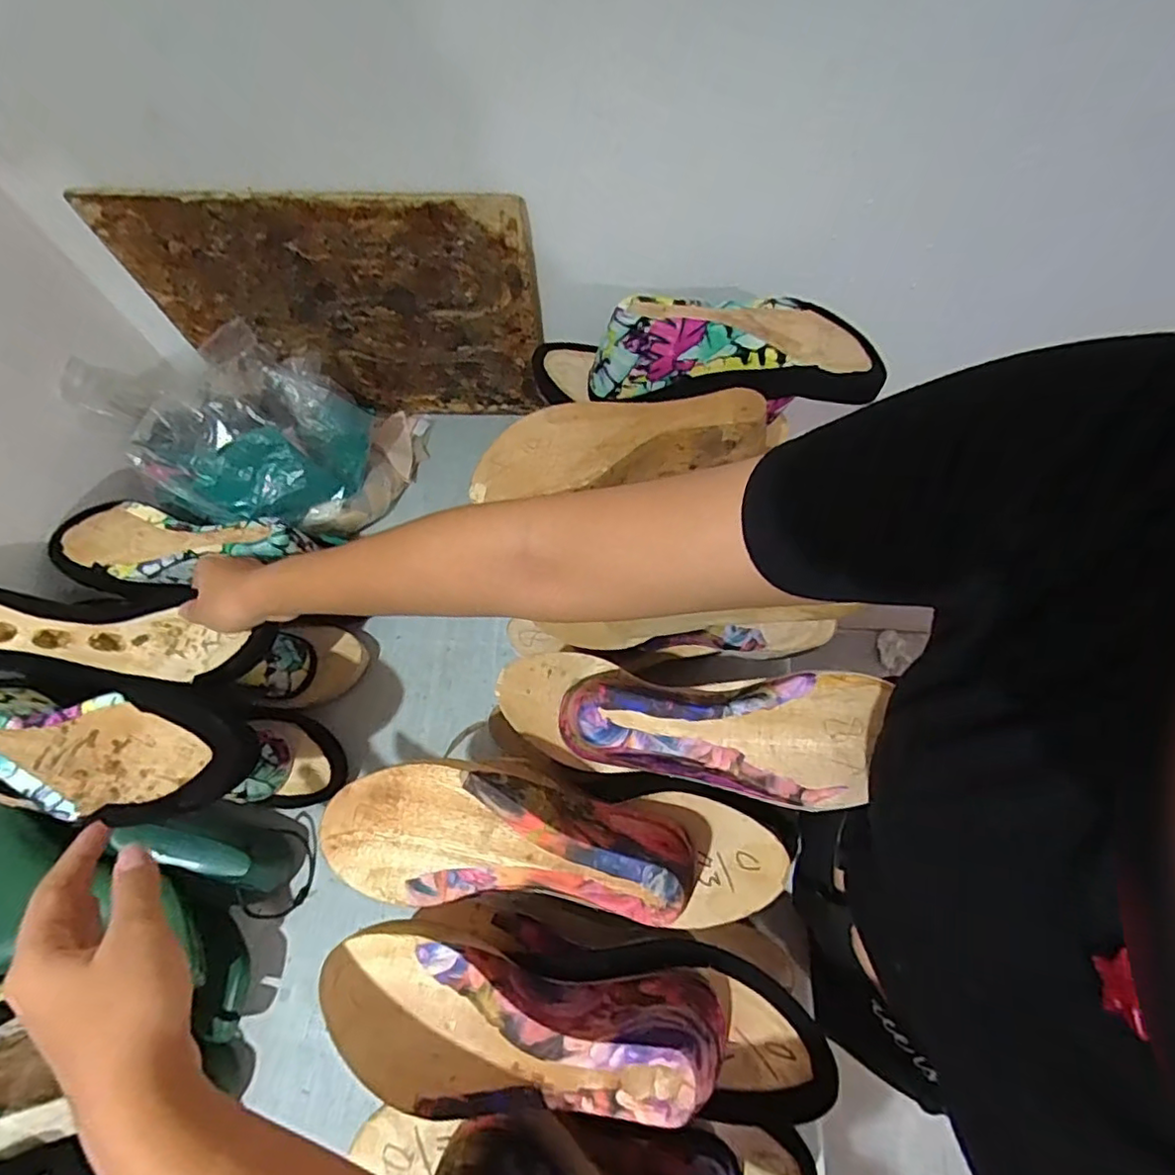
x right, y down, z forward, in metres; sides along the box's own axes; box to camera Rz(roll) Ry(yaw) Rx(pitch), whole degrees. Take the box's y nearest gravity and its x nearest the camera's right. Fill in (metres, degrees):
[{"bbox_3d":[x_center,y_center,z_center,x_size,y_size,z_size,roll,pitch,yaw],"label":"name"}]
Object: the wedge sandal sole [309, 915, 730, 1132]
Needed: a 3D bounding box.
[{"bbox_3d":[-0.036,0.241,0.327,0.215,0.073,0.072,11,69,7],"label":"wedge sandal sole"}]

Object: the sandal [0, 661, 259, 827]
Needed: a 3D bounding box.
[{"bbox_3d":[-0.322,0.104,0.397,0.209,0.091,0.082,8,69,12],"label":"sandal"}]

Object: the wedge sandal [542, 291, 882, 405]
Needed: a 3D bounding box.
[{"bbox_3d":[0.084,-0.199,0.483,0.289,0.072,0.081,5,68,19],"label":"wedge sandal"}]

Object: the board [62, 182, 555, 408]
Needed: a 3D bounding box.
[{"bbox_3d":[-0.231,-0.262,0.580,0.364,0.239,0.013,3,68,4],"label":"board"}]

